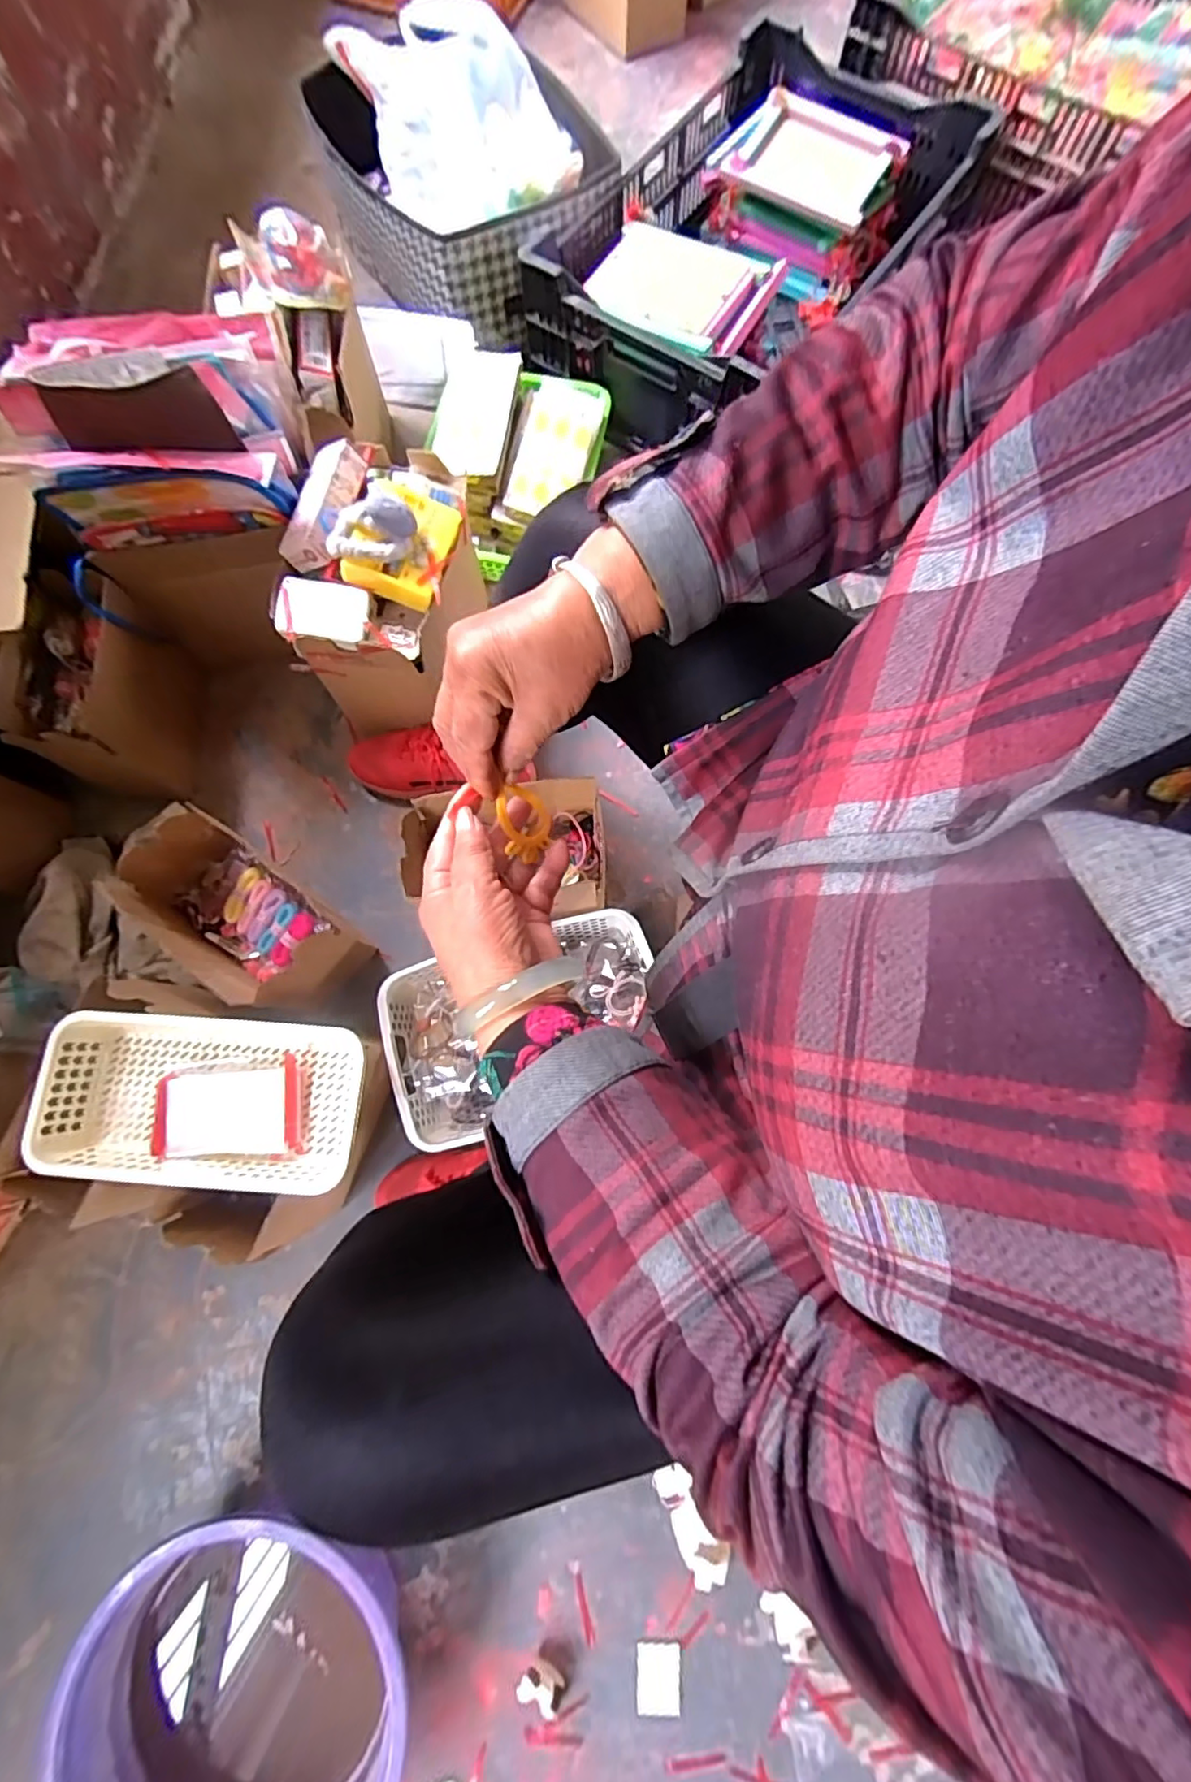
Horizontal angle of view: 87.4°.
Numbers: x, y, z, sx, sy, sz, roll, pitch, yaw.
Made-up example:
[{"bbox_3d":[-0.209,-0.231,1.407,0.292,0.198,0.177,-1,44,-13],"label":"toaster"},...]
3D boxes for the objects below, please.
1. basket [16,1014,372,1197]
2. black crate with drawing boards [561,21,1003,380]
[{"bbox_3d":[-0.340,0.177,0.538,0.252,0.050,0.132,3,76,1],"label":"basket"},{"bbox_3d":[0.236,-0.944,0.938,0.394,0.186,0.581,36,79,9],"label":"black crate with drawing boards"}]

